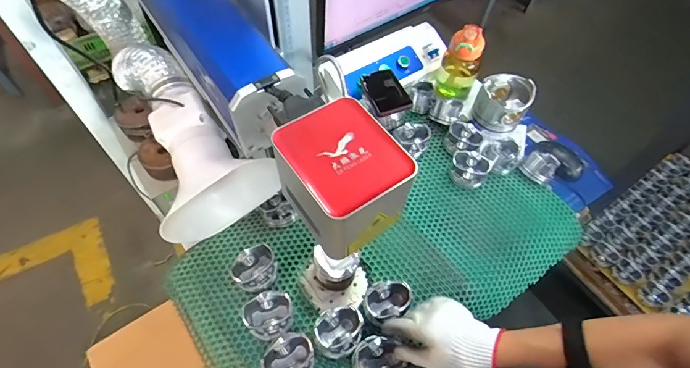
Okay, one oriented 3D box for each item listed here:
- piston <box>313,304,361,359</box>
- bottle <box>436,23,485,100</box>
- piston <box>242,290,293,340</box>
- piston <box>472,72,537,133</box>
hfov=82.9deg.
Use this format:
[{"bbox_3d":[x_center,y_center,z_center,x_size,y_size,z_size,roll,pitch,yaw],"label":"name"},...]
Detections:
[{"bbox_3d":[-0.010,0.228,0.616,0.077,0.056,0.073,1,57,-2],"label":"piston"},{"bbox_3d":[0.274,-0.278,0.924,0.083,0.180,0.077,20,59,10],"label":"bottle"},{"bbox_3d":[-0.118,0.205,0.616,0.075,0.039,0.067,-36,65,-22],"label":"piston"},{"bbox_3d":[0.359,-0.186,0.892,0.108,0.098,0.102,1,57,-2],"label":"piston"}]

